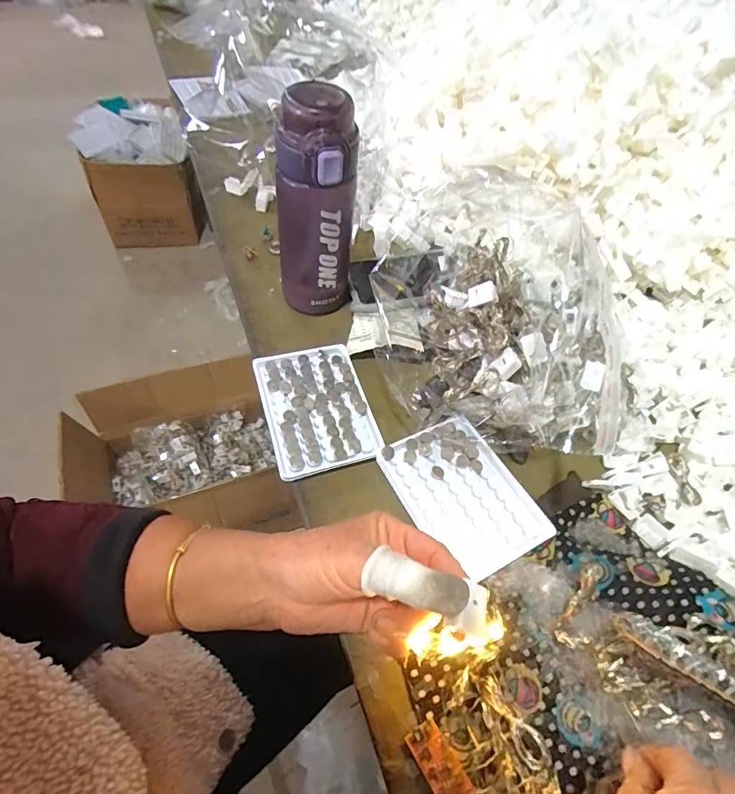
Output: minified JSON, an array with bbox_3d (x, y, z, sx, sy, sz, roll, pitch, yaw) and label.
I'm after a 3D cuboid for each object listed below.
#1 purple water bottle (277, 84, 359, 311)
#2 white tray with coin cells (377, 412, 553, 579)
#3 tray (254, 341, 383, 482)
[{"bbox_3d":[-0.048,-0.166,0.414,0.073,0.195,0.062,1,57,-5],"label":"purple water bottle"},{"bbox_3d":[0.079,0.082,0.378,0.095,0.017,0.128,-23,62,-18],"label":"white tray with coin cells"},{"bbox_3d":[-0.048,0.010,0.419,0.093,0.016,0.129,-14,59,-13],"label":"tray"}]

